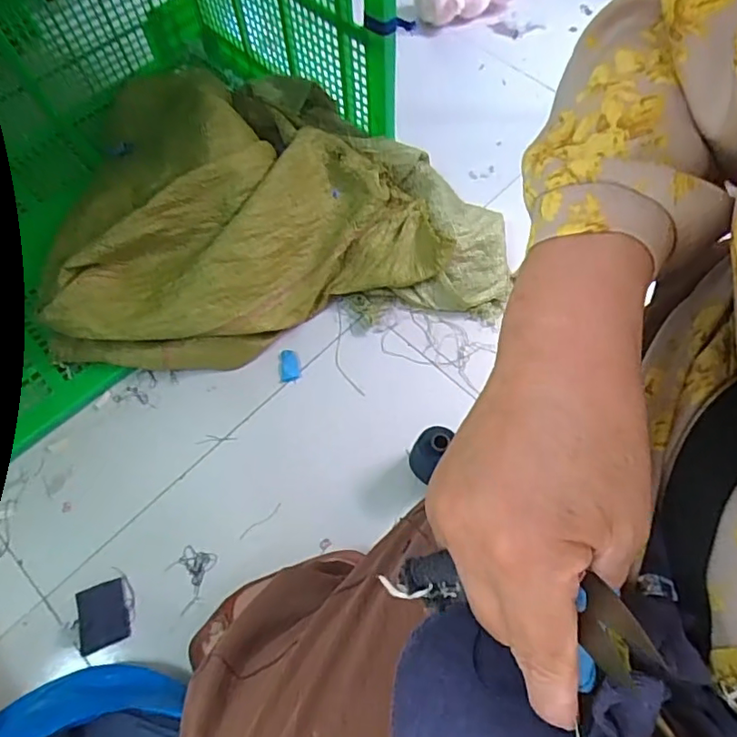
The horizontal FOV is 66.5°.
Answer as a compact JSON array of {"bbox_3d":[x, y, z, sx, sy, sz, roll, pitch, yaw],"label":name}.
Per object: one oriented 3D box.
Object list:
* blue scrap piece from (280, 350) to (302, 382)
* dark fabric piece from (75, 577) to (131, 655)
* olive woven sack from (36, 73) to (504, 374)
[{"bbox_3d":[-0.121,-0.005,0.862,0.032,0.005,0.052,-7,65,-1],"label":"blue scrap piece"},{"bbox_3d":[-0.342,0.316,0.722,0.061,0.004,0.075,-19,65,-7],"label":"dark fabric piece"},{"bbox_3d":[-0.158,-0.261,0.890,0.670,0.188,0.435,-12,65,-4],"label":"olive woven sack"}]

